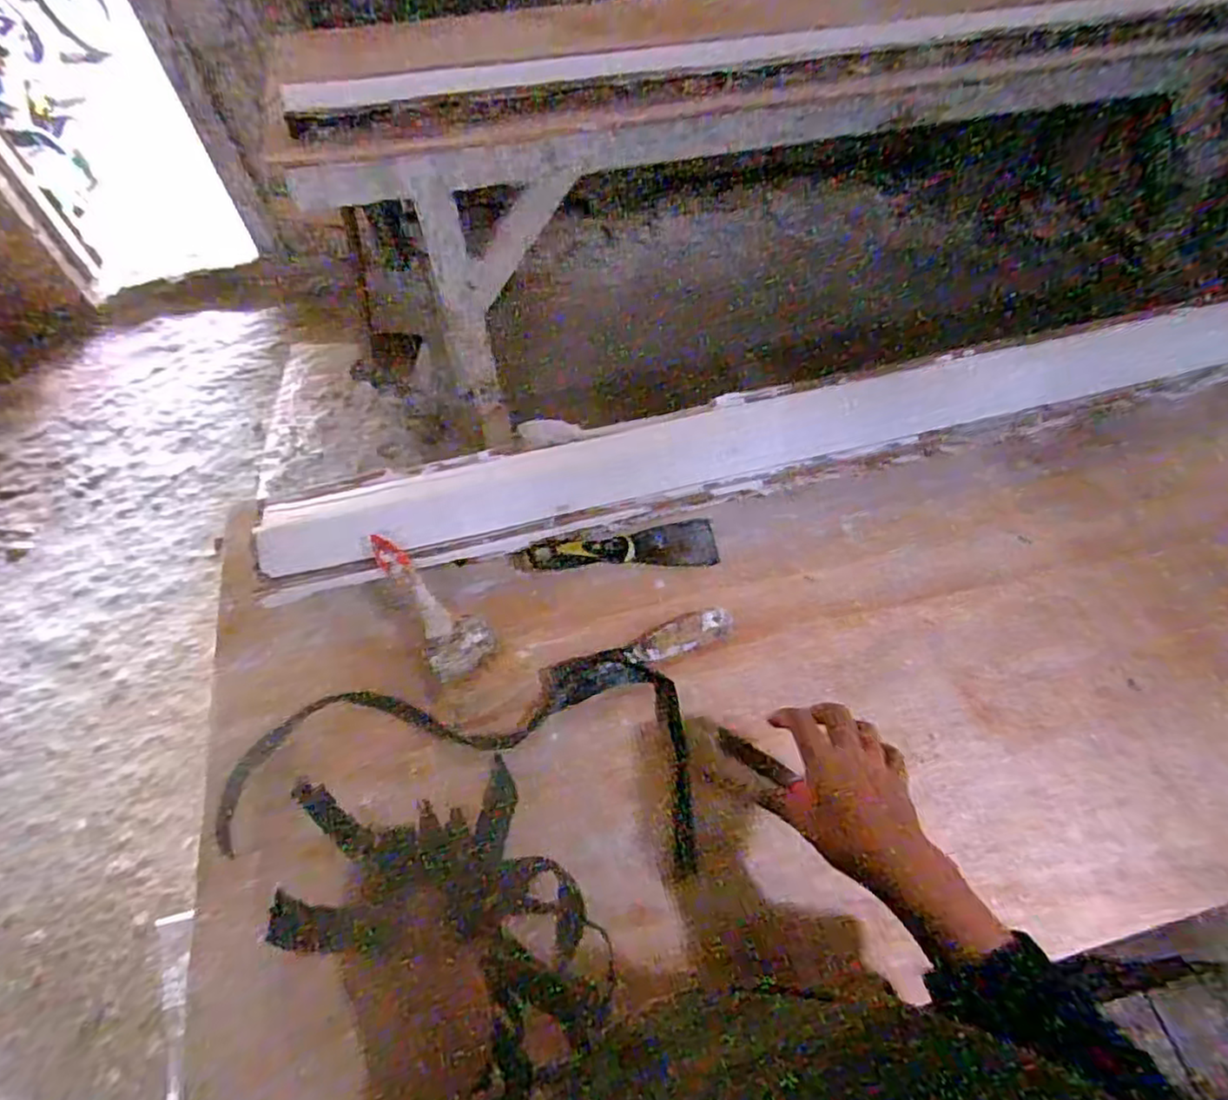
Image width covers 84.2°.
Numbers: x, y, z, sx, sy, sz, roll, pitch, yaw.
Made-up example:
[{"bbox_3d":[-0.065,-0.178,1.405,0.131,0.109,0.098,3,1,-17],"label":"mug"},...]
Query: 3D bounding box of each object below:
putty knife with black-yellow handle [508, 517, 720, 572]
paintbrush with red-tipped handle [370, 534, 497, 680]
[{"bbox_3d":[0.001,-0.002,0.711,0.208,0.022,0.045,-3,89,-7],"label":"putty knife with black-yellow handle"},{"bbox_3d":[-0.173,0.047,0.634,0.059,0.024,0.153,-34,80,-21],"label":"paintbrush with red-tipped handle"}]

